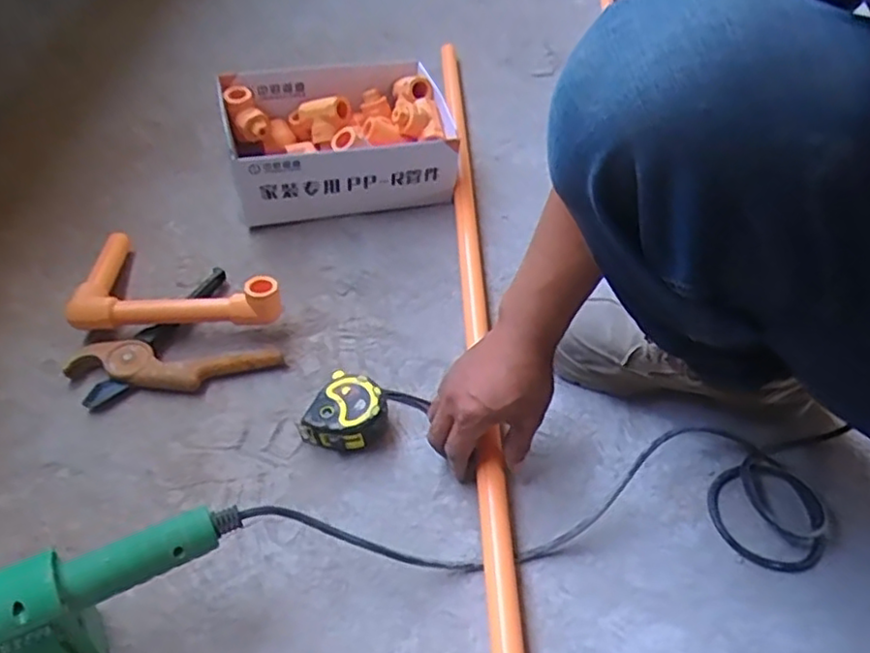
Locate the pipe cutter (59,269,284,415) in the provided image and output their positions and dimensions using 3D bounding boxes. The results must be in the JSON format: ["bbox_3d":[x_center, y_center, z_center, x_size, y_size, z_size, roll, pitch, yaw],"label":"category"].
[{"bbox_3d":[-0.276,0.024,0.693,0.184,0.032,0.150,-30,57,-25],"label":"pipe cutter"}]

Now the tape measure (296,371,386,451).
[{"bbox_3d":[-0.085,0.086,0.655,0.075,0.045,0.067,17,51,12],"label":"tape measure"}]

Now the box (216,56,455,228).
[{"bbox_3d":[-0.129,-0.252,0.897,0.285,0.102,0.219,-13,51,-14],"label":"box"}]

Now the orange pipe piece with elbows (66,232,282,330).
[{"bbox_3d":[-0.278,-0.059,0.749,0.213,0.065,0.155,-3,49,-5],"label":"orange pipe piece with elbows"}]

